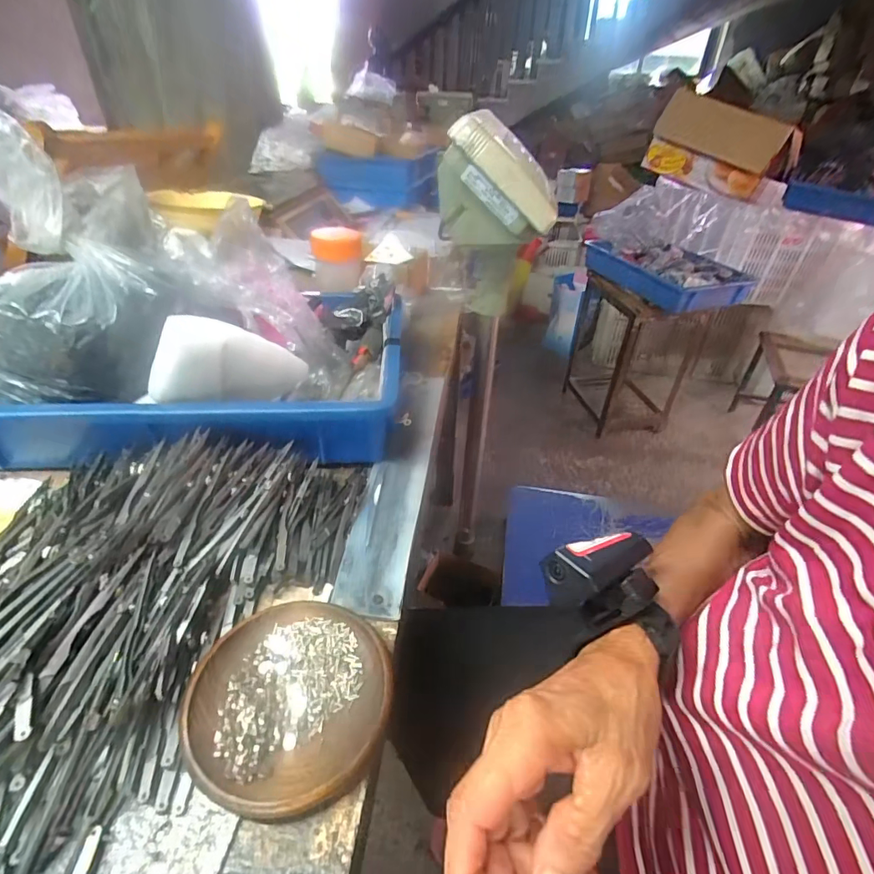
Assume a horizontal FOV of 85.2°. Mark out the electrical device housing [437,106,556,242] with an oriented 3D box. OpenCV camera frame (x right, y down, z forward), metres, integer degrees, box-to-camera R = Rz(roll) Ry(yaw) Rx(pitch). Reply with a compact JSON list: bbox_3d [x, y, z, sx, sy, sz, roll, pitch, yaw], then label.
[{"bbox_3d":[0.064,-0.319,0.595,0.148,0.153,0.095,-12,43,49],"label":"electrical device housing"}]

